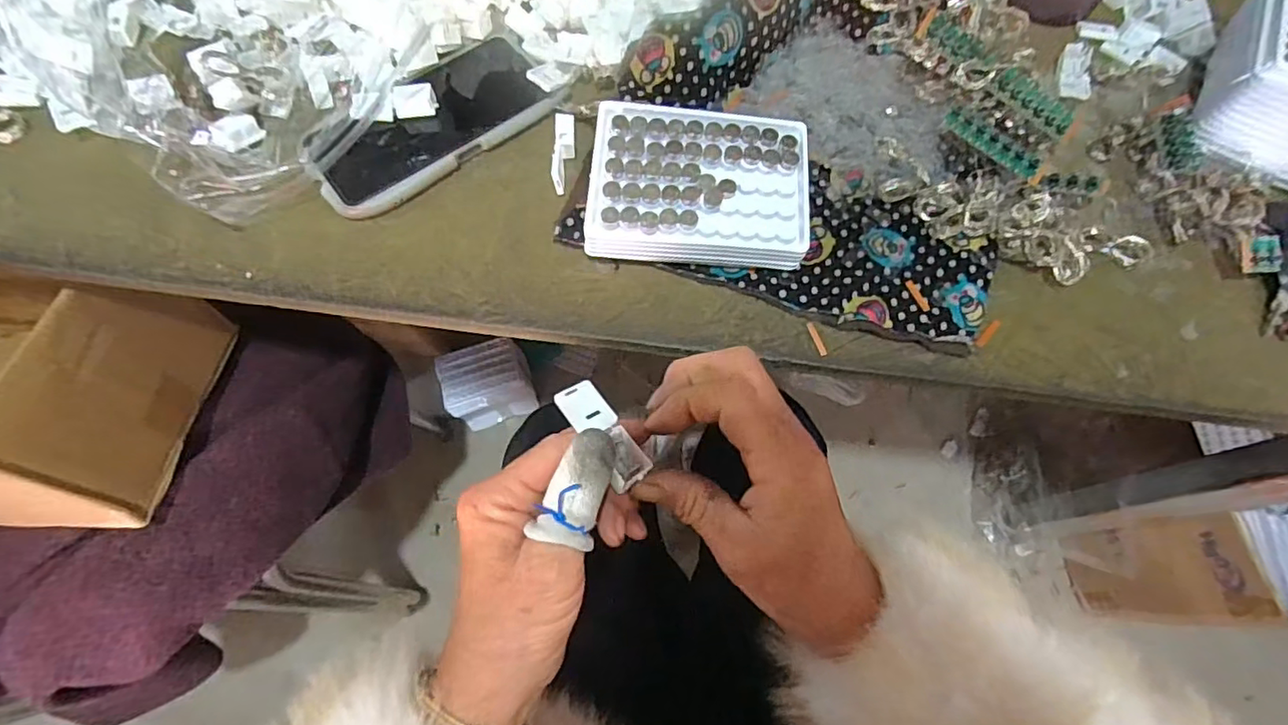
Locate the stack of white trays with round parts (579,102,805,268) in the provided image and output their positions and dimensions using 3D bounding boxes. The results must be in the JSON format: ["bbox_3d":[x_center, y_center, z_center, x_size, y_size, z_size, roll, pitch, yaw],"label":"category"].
[{"bbox_3d":[0.033,-0.106,0.359,0.131,0.038,0.098,5,68,2],"label":"stack of white trays with round parts"}]

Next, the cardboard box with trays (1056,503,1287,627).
[{"bbox_3d":[0.839,0.282,0.803,0.338,0.278,0.148,-7,69,-3],"label":"cardboard box with trays"}]

